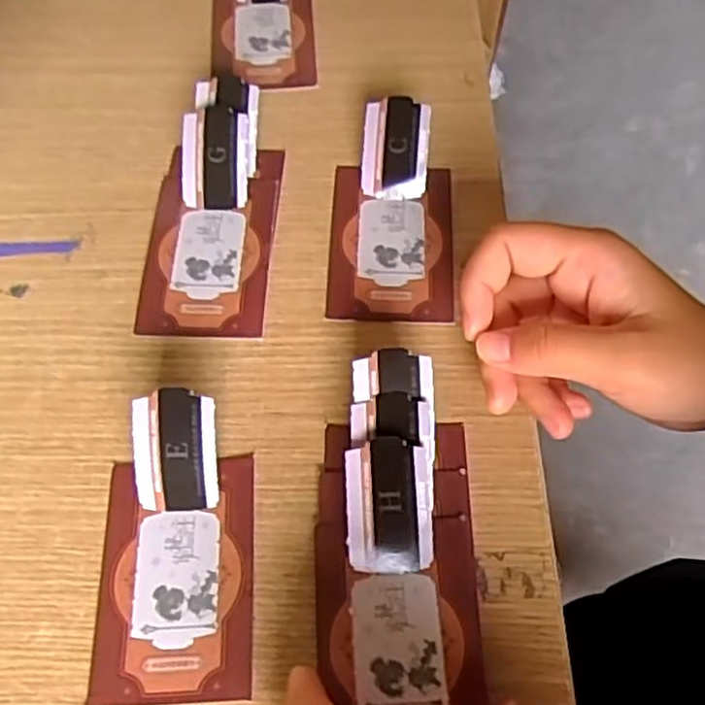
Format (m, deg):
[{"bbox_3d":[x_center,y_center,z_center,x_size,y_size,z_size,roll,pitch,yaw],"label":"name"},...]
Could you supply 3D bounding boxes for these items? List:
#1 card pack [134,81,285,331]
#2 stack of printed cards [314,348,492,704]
[{"bbox_3d":[-0.063,-0.066,0.316,0.054,0.026,0.119,2,62,2],"label":"card pack"},{"bbox_3d":[0.016,0.073,0.249,0.057,0.025,0.141,-5,68,-2],"label":"stack of printed cards"}]

